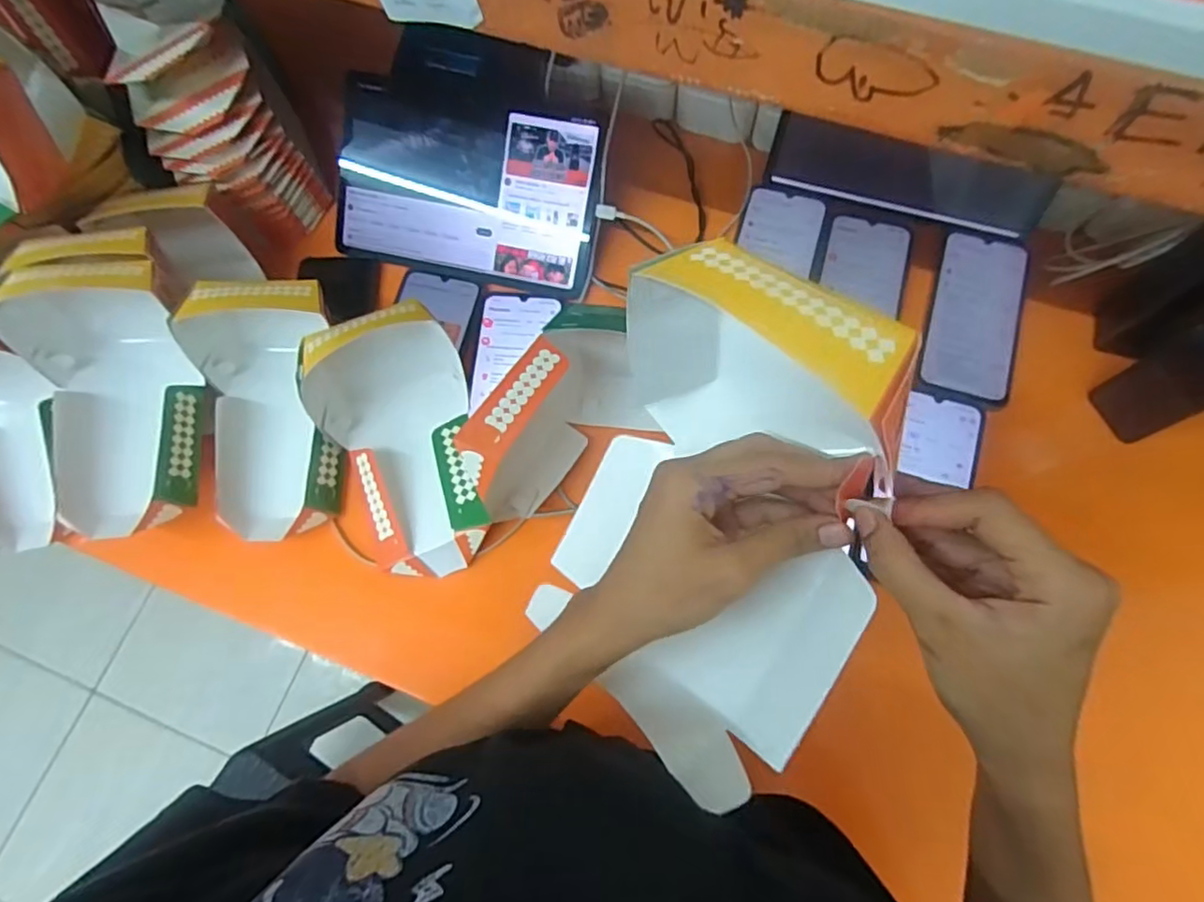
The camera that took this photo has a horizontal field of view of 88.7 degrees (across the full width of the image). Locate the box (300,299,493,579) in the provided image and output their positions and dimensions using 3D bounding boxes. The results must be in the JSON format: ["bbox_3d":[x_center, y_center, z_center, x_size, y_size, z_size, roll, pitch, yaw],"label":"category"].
[{"bbox_3d":[-0.168,0.001,0.504,0.123,0.082,0.214,-16,89,-3],"label":"box"}]

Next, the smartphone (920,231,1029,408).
[{"bbox_3d":[0.344,-0.126,0.565,0.077,0.010,0.173,16,74,7],"label":"smartphone"}]

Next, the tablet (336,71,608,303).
[{"bbox_3d":[-0.129,-0.249,0.584,0.256,0.011,0.159,13,104,6],"label":"tablet"}]

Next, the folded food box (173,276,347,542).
[{"bbox_3d":[-0.284,-0.031,0.528,0.109,0.113,0.210,-8,92,0],"label":"folded food box"}]

